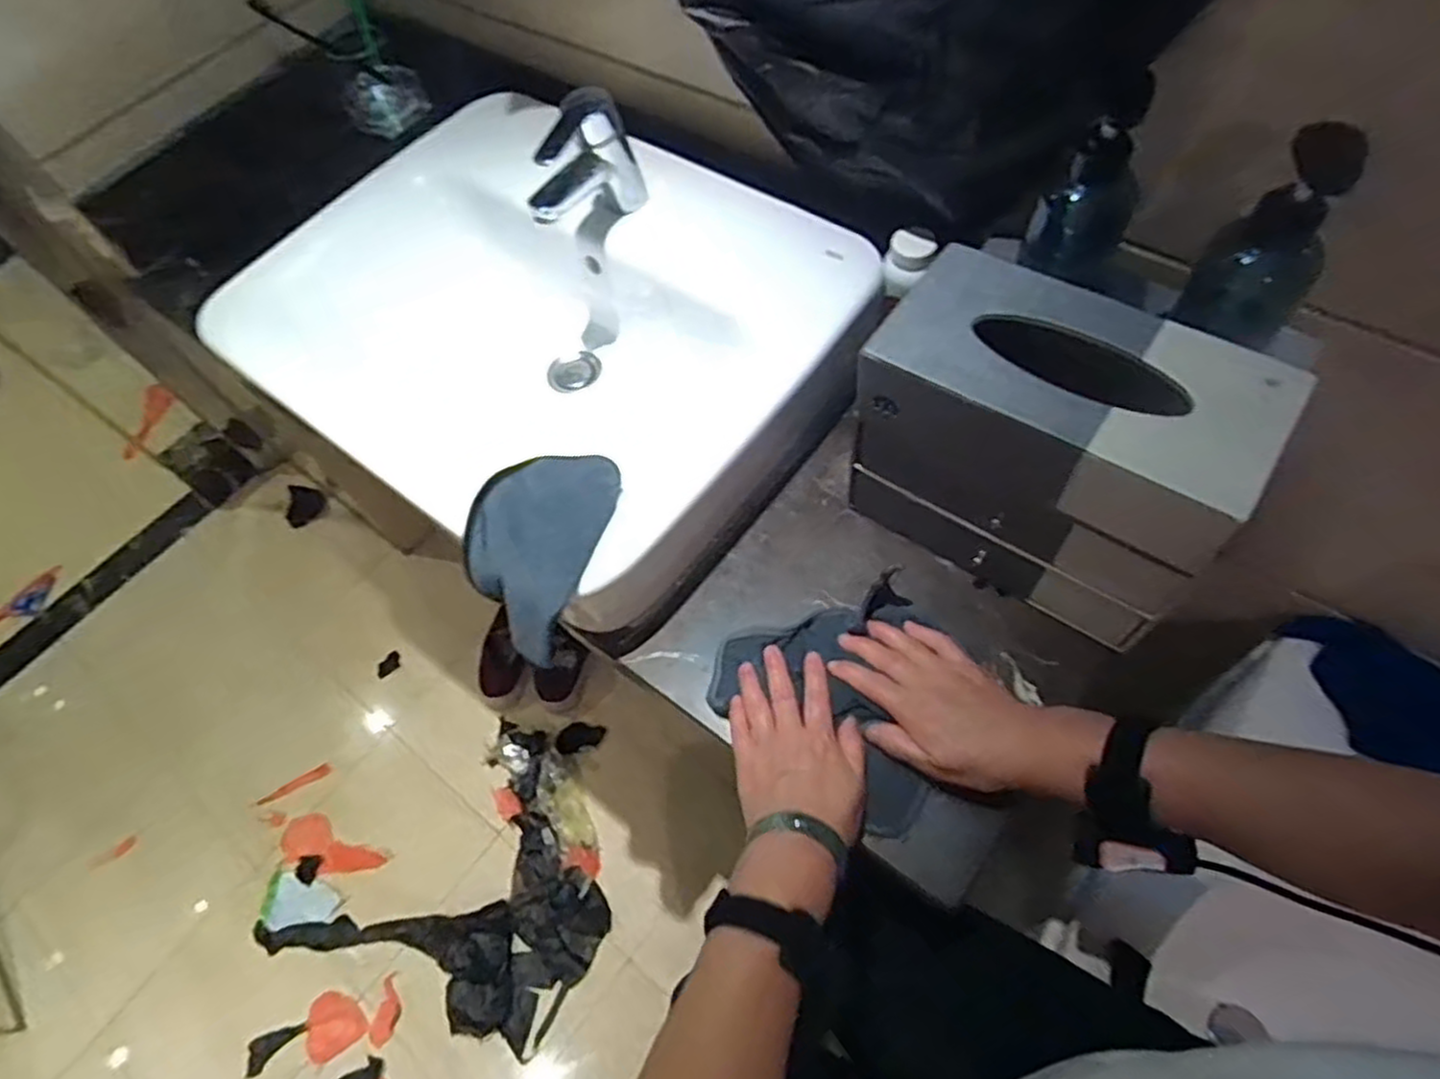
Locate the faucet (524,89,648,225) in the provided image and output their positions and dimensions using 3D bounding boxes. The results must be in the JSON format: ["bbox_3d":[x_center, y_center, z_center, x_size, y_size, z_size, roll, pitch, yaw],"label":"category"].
[{"bbox_3d":[-0.127,-0.336,0.686,0.039,0.111,0.122,36,70,23],"label":"faucet"}]

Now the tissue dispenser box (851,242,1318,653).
[{"bbox_3d":[0.231,-0.062,0.552,0.237,0.206,0.116,33,69,22],"label":"tissue dispenser box"}]

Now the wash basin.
[{"bbox_3d":[-0.168,-0.200,0.766,0.547,0.169,0.428,29,68,20],"label":"wash basin"}]

